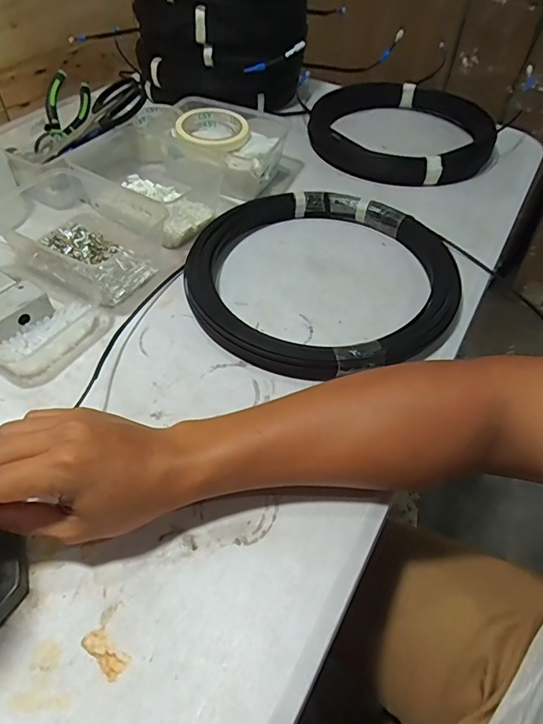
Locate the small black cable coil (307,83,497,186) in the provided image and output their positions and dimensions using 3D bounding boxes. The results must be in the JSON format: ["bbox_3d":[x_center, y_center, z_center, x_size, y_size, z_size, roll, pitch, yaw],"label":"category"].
[{"bbox_3d":[0.206,-0.367,0.749,0.272,0.062,0.269,2,45,-2],"label":"small black cable coil"}]

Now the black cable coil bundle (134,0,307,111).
[{"bbox_3d":[-0.084,-0.581,0.749,0.279,0.198,0.279,-2,46,-6],"label":"black cable coil bundle"}]

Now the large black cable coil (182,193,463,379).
[{"bbox_3d":[0.054,-0.099,0.526,0.288,0.039,0.279,2,45,-2],"label":"large black cable coil"}]

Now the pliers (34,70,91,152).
[{"bbox_3d":[-0.281,-0.338,0.641,0.053,0.022,0.109,13,88,-21],"label":"pliers"}]

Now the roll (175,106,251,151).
[{"bbox_3d":[-0.083,-0.316,0.639,0.103,0.020,0.102,2,45,-2],"label":"roll"}]

